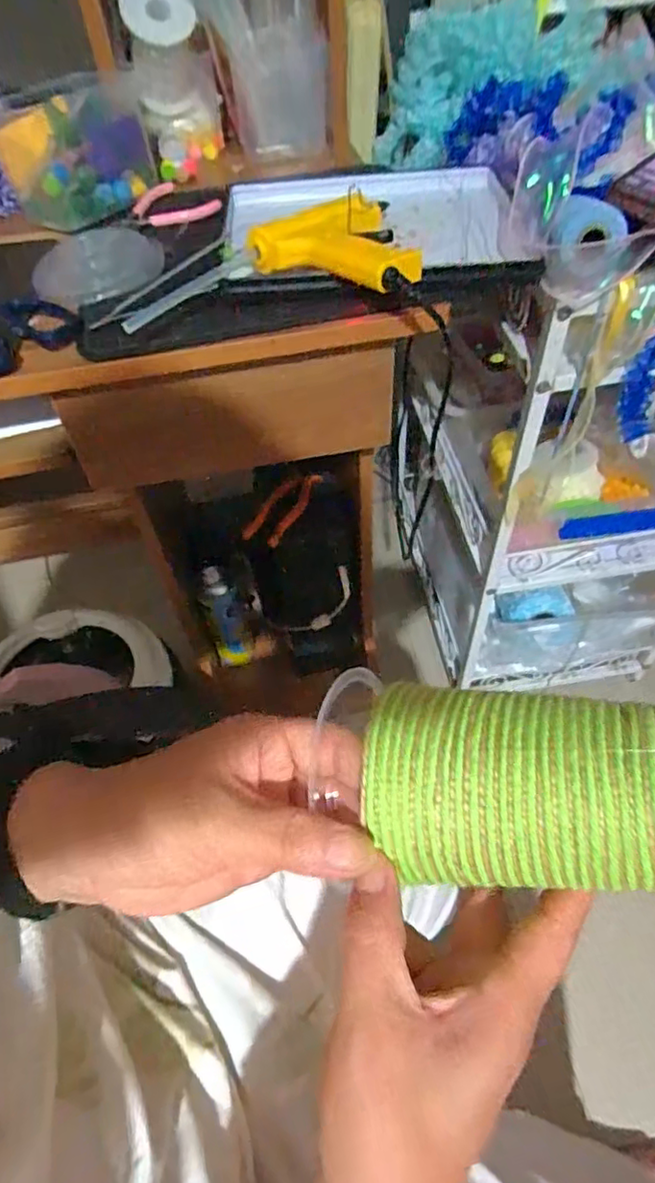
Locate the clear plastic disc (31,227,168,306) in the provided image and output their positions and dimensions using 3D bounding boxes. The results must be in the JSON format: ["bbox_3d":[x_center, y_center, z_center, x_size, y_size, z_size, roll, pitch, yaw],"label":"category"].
[{"bbox_3d":[-0.185,-0.265,0.488,0.101,0.011,0.114,-12,53,-5],"label":"clear plastic disc"}]

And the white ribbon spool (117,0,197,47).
[{"bbox_3d":[-0.155,-0.530,0.547,0.066,0.047,0.014,-19,54,-11],"label":"white ribbon spool"}]

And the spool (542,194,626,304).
[{"bbox_3d":[0.185,-0.245,0.432,0.053,0.059,0.046,14,55,14],"label":"spool"}]

